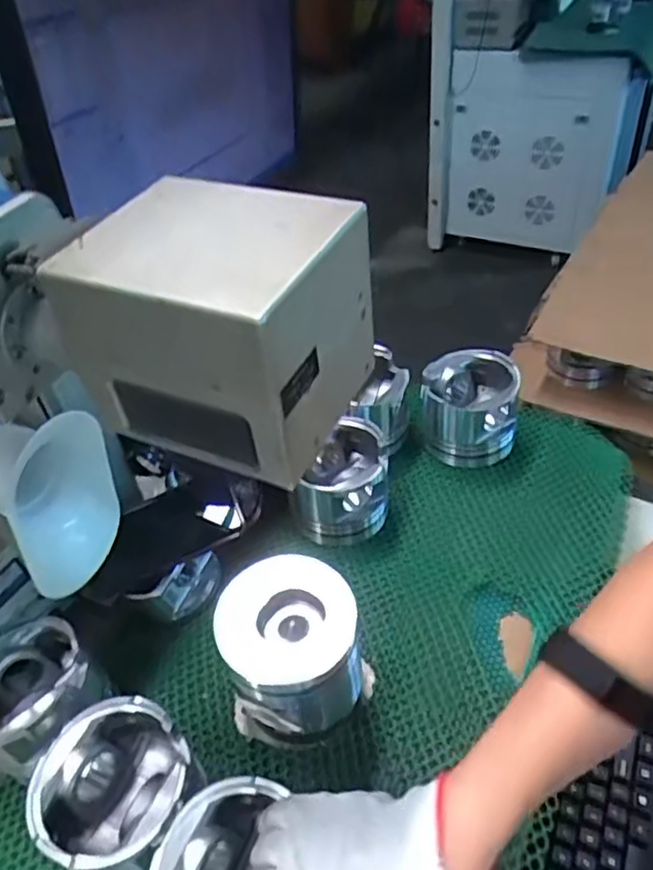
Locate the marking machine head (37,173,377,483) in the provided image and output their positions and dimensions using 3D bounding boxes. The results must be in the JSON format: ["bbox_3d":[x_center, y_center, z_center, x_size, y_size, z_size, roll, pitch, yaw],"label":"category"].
[{"bbox_3d":[-0.048,-0.051,0.311,0.121,0.099,0.091,13,46,20],"label":"marking machine head"}]

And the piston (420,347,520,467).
[{"bbox_3d":[0.169,-0.031,0.783,0.109,0.096,0.099,-3,43,4],"label":"piston"}]

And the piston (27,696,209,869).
[{"bbox_3d":[-0.151,0.271,0.496,0.104,0.088,0.108,-4,43,4],"label":"piston"}]

